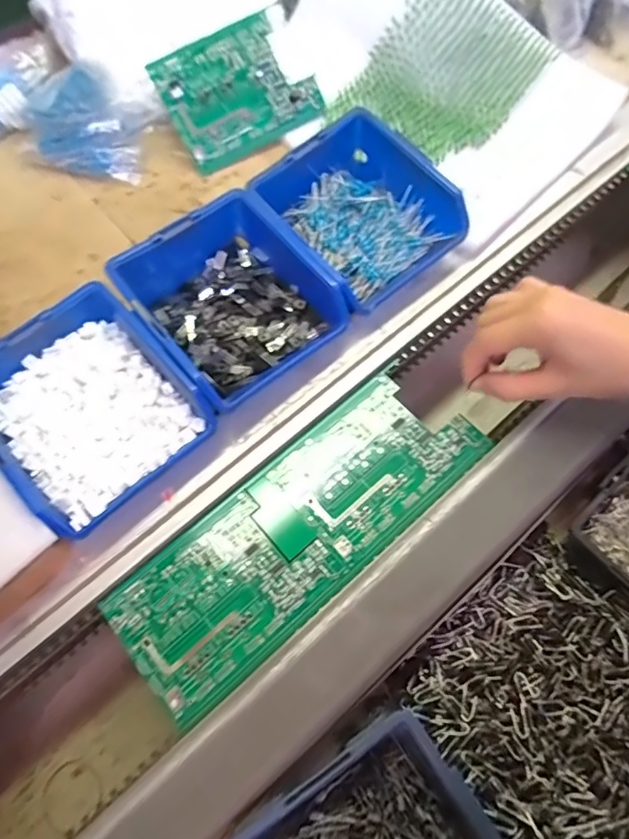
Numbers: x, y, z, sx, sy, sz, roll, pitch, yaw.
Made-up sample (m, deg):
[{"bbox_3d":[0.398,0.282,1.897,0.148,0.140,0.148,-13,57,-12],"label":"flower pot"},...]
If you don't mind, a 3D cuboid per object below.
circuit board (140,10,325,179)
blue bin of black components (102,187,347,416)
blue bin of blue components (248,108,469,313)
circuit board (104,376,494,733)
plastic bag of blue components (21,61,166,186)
[{"bbox_3d":[-0.067,-0.290,0.460,0.126,0.006,0.095,-31,110,-5],"label":"circuit board"},{"bbox_3d":[-0.062,-0.083,0.383,0.119,0.064,0.138,-38,78,-15],"label":"blue bin of black components"},{"bbox_3d":[0.032,-0.154,0.402,0.119,0.054,0.128,-37,78,-14],"label":"blue bin of blue components"},{"bbox_3d":[-0.007,0.070,0.347,0.257,0.011,0.093,-39,74,-13],"label":"circuit board"},{"bbox_3d":[-0.201,-0.258,0.457,0.113,0.056,0.082,4,67,5],"label":"plastic bag of blue components"}]

